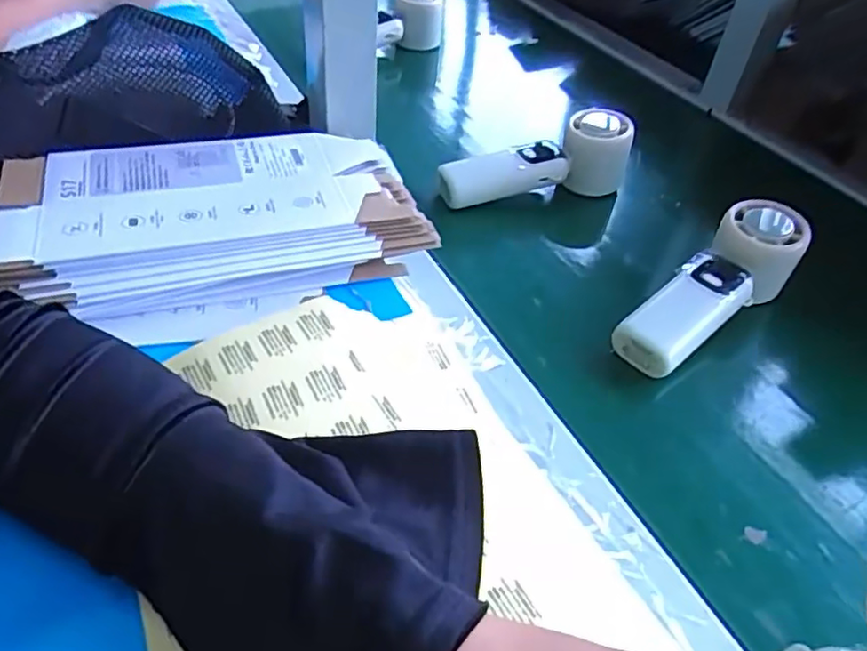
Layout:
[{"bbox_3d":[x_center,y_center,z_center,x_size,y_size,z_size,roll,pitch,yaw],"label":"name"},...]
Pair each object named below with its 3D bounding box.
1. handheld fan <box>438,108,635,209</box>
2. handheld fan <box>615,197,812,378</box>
[{"bbox_3d":[0.083,-0.135,0.516,0.159,0.058,0.042,-12,47,-15],"label":"handheld fan"},{"bbox_3d":[0.184,-0.027,0.412,0.152,0.052,0.050,-30,54,-30],"label":"handheld fan"}]

